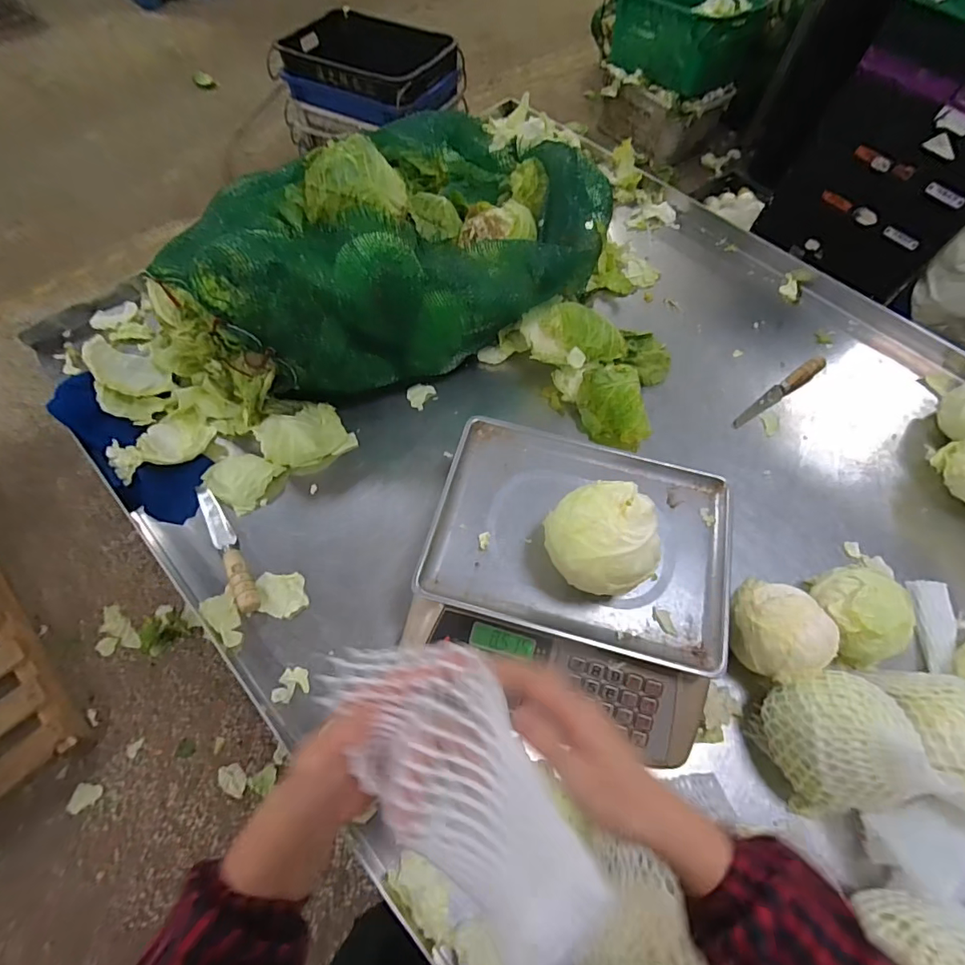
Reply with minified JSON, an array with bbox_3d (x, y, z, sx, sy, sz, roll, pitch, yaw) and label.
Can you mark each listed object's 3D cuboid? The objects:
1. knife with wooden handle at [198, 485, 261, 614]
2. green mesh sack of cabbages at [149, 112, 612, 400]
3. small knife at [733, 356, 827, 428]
[{"bbox_3d":[-0.326,0.079,0.623,0.025,0.021,0.187,-30,66,-15],"label":"knife with wooden handle"},{"bbox_3d":[-0.108,-0.389,0.774,0.658,0.223,0.414,-37,69,-18],"label":"green mesh sack of cabbages"},{"bbox_3d":[0.472,-0.143,0.780,0.190,0.027,0.025,-32,67,-16],"label":"small knife"}]

